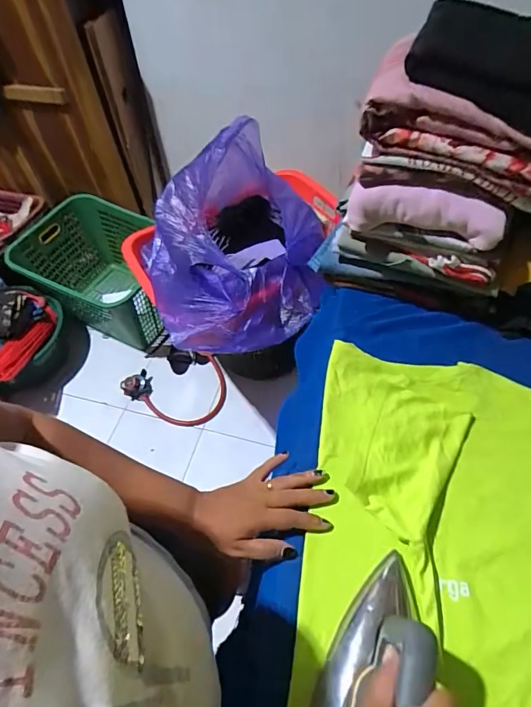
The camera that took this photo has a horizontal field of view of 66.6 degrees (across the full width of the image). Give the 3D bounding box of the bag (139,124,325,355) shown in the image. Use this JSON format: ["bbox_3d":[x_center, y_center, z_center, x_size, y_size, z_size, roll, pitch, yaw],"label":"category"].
[{"bbox_3d":[-0.100,-0.295,0.954,0.390,0.368,0.485,-18,57,-11],"label":"bag"}]

